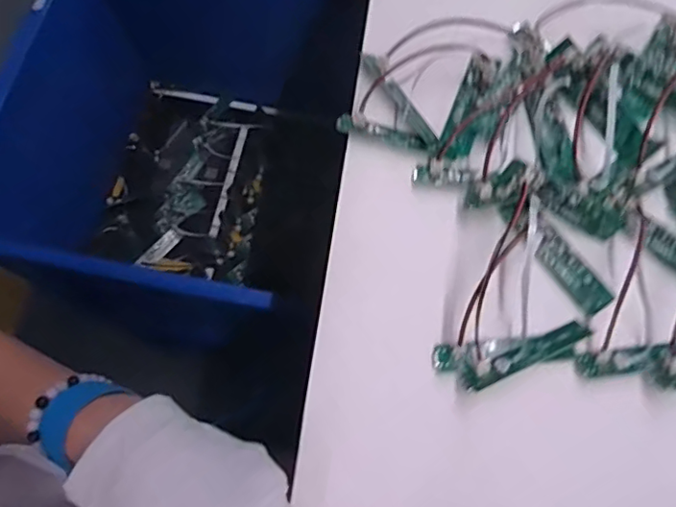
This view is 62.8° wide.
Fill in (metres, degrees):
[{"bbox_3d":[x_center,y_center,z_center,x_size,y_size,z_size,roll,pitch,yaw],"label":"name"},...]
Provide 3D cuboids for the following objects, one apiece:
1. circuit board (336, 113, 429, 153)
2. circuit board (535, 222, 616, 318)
[{"bbox_3d":[0.031,-0.083,0.380,0.064,0.008,0.012,16,71,6],"label":"circuit board"},{"bbox_3d":[0.145,0.010,0.347,0.019,0.011,0.059,-33,73,-11],"label":"circuit board"}]

